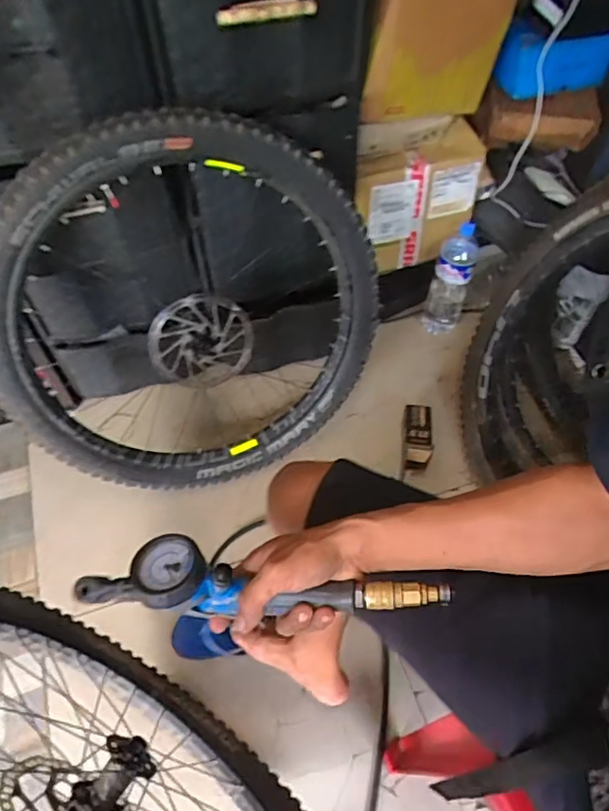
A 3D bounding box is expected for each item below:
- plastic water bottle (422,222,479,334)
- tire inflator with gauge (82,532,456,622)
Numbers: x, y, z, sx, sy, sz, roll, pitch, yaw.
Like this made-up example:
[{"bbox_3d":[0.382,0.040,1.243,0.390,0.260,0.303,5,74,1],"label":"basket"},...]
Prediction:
[{"bbox_3d":[0.352,-0.299,1.318,0.090,0.293,0.100,15,57,10],"label":"plastic water bottle"},{"bbox_3d":[-0.041,0.157,0.485,0.324,0.047,0.058,4,52,-1],"label":"tire inflator with gauge"}]

